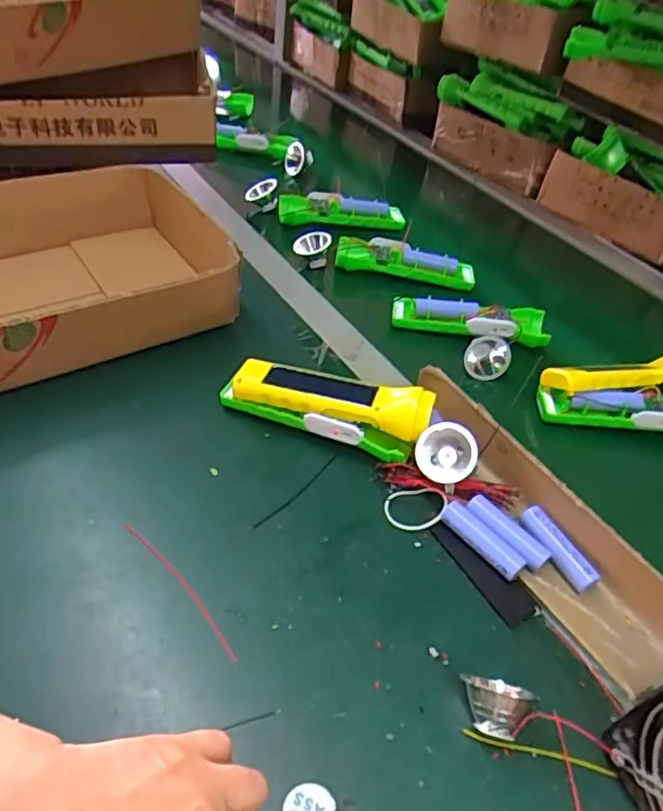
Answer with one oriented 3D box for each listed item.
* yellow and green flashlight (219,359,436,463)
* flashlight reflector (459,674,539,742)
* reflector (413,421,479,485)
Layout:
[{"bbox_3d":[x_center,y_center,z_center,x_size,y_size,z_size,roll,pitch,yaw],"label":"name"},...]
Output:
[{"bbox_3d":[-0.005,-0.001,0.498,0.167,0.044,0.054,18,44,12],"label":"yellow and green flashlight"},{"bbox_3d":[0.090,0.173,0.342,0.038,0.031,0.024,15,43,9],"label":"flashlight reflector"},{"bbox_3d":[0.087,0.036,0.464,0.045,0.046,0.036,17,1,7],"label":"reflector"}]

